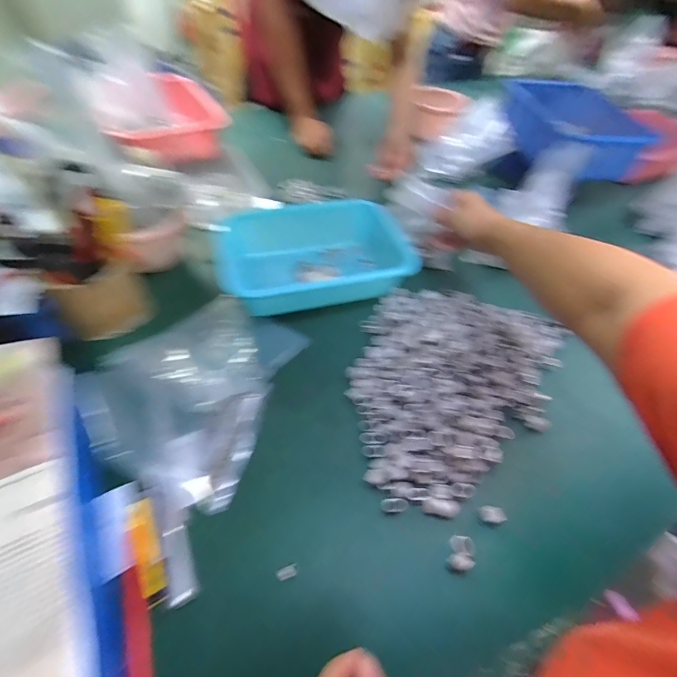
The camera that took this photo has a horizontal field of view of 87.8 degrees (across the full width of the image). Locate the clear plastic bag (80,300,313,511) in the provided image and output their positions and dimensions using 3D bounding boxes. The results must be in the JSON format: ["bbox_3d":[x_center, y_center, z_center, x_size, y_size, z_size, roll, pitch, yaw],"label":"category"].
[{"bbox_3d":[-0.159,0.038,0.413,0.183,0.056,0.254,18,53,10],"label":"clear plastic bag"}]

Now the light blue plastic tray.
[{"bbox_3d":[-0.036,-0.125,0.539,0.278,0.066,0.182,-12,54,-13],"label":"light blue plastic tray"}]

